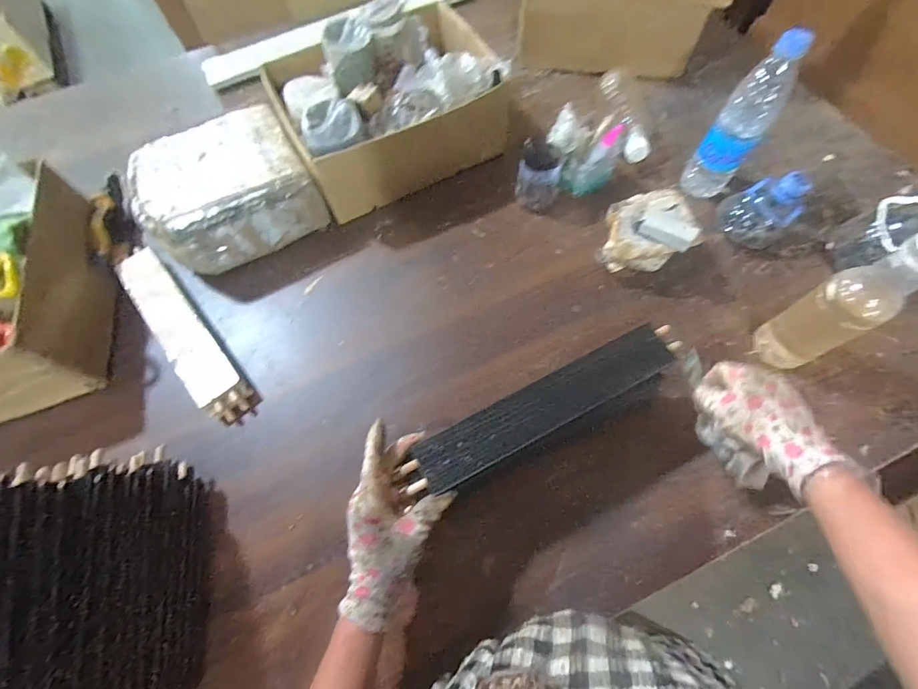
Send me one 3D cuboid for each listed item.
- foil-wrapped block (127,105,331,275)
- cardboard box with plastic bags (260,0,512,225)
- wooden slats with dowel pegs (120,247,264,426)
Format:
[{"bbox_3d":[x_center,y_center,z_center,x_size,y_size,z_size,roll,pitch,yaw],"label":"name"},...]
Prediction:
[{"bbox_3d":[-0.339,-0.226,0.610,0.230,0.102,0.175,-25,69,-9],"label":"foil-wrapped block"},{"bbox_3d":[-0.106,-0.382,0.632,0.324,0.153,0.234,-27,69,-10],"label":"cardboard box with plastic bags"},{"bbox_3d":[-0.374,-0.018,0.547,0.063,0.027,0.296,-41,72,-14],"label":"wooden slats with dowel pegs"}]

